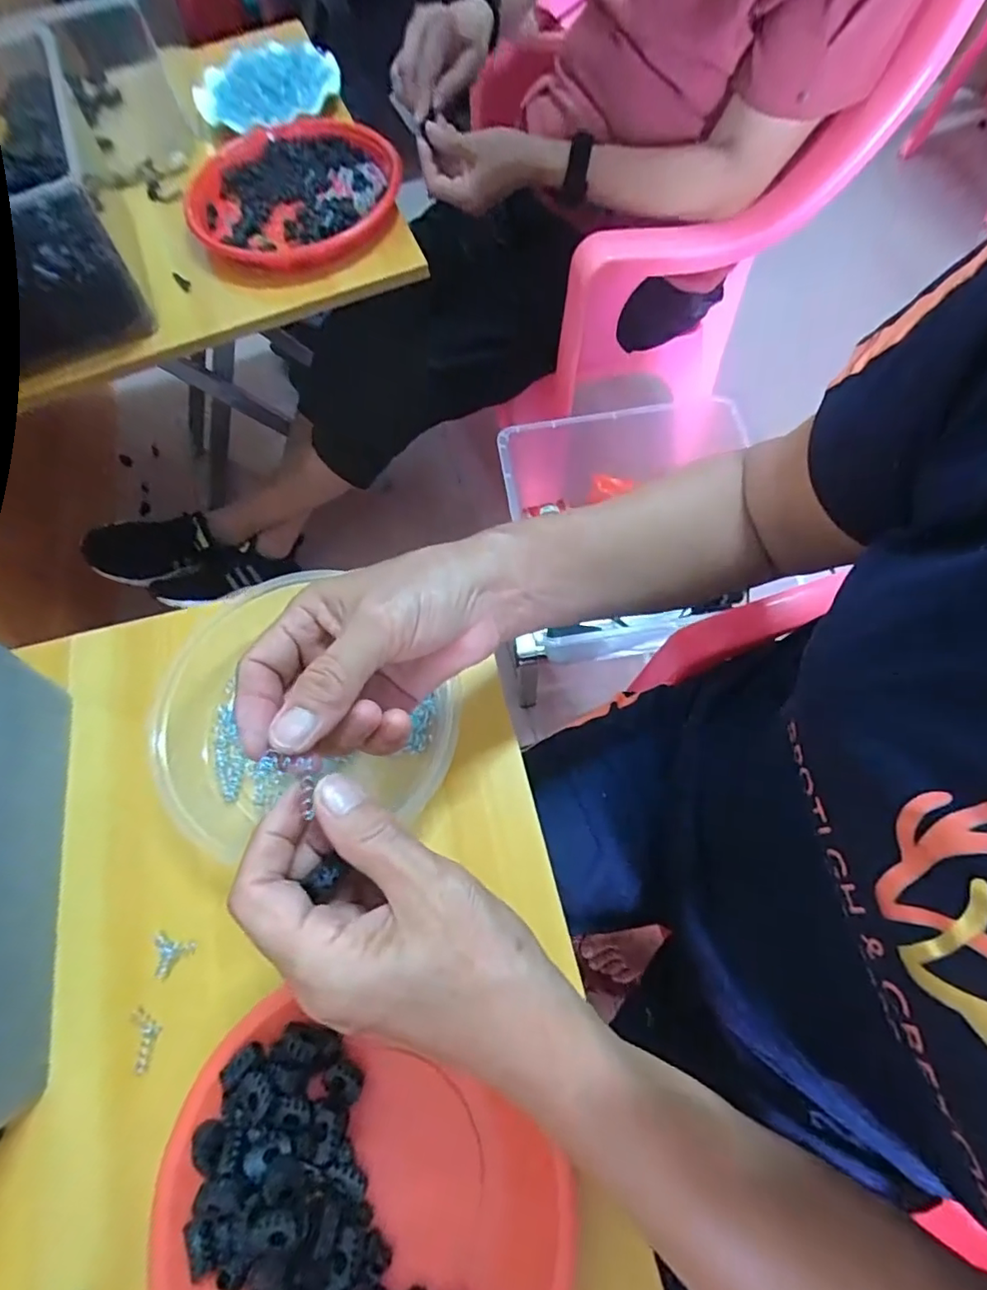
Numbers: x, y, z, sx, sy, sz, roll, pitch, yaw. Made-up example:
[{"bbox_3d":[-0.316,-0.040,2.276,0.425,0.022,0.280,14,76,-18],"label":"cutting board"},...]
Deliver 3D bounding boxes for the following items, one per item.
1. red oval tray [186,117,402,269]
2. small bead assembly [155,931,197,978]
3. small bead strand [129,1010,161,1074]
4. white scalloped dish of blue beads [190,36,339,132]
[{"bbox_3d":[-0.235,-0.542,0.662,0.242,0.023,0.258,-1,68,3],"label":"red oval tray"},{"bbox_3d":[-0.186,0.178,0.326,0.025,0.004,0.023,-13,68,-2],"label":"small bead assembly"},{"bbox_3d":[-0.196,0.222,0.315,0.016,0.005,0.032,-20,68,-5],"label":"small bead strand"},{"bbox_3d":[-0.305,-0.759,0.749,0.187,0.037,0.213,-16,68,-4],"label":"white scalloped dish of blue beads"}]

